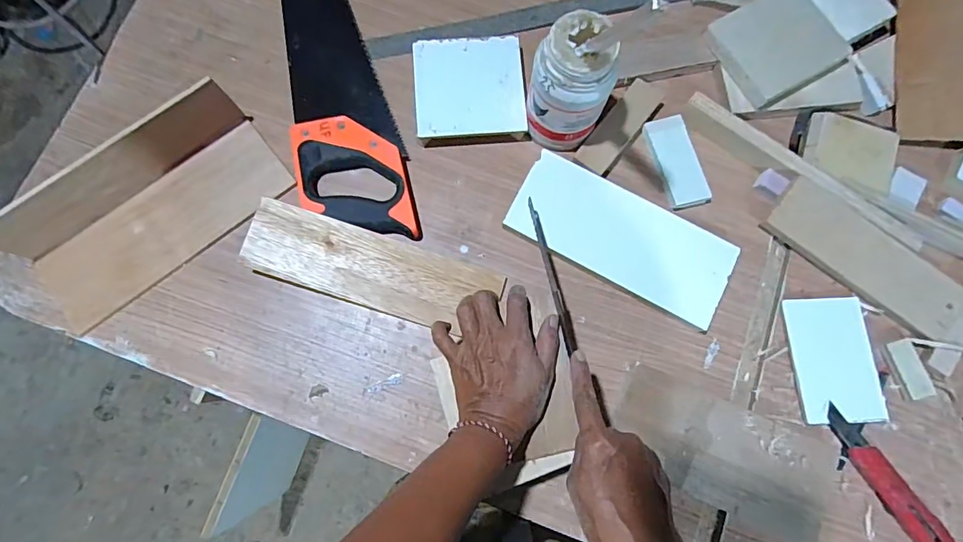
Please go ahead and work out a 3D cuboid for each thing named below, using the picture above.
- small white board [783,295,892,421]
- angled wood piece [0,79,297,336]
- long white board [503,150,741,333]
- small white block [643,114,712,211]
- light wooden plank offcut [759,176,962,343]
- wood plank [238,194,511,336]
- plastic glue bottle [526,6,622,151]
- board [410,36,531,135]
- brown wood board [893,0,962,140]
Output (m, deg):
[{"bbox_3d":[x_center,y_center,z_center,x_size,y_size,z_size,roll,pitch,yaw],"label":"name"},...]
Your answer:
[{"bbox_3d":[0.355,0.088,0.486,0.082,0.010,0.122,-3,79,-1],"label":"small white board"},{"bbox_3d":[-0.336,-0.058,0.477,0.269,0.079,0.106,-38,81,-7],"label":"angled wood piece"},{"bbox_3d":[0.146,-0.036,0.503,0.228,0.014,0.094,28,84,6],"label":"long white board"},{"bbox_3d":[0.212,-0.119,0.525,0.042,0.010,0.102,-15,79,-3],"label":"small white block"},{"bbox_3d":[0.395,-0.013,0.495,0.202,0.013,0.066,35,109,5],"label":"light wooden plank offcut"},{"bbox_3d":[-0.109,-0.003,0.491,0.252,0.011,0.074,16,79,-4],"label":"wood plank"},{"bbox_3d":[0.086,-0.178,0.470,0.073,0.135,0.069,0,79,0],"label":"plastic glue bottle"},{"bbox_3d":[-0.013,-0.203,0.540,0.119,0.021,0.116,-4,79,-1],"label":"board"},{"bbox_3d":[0.524,-0.250,0.540,0.107,0.012,0.211,6,85,11],"label":"brown wood board"}]

